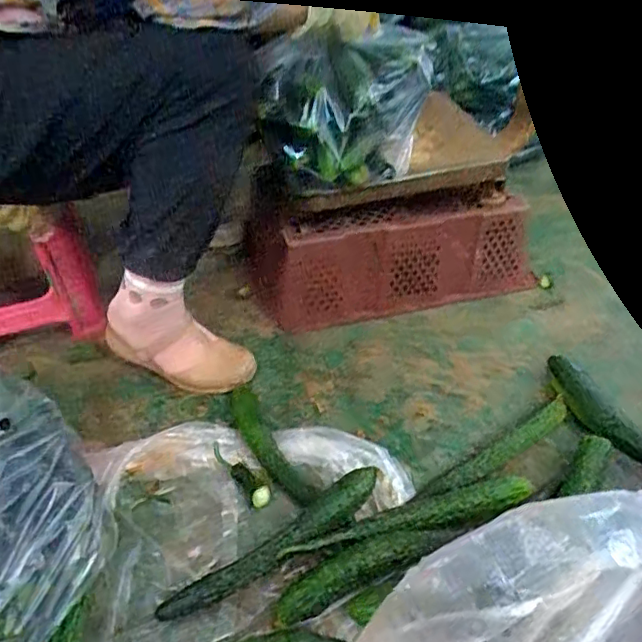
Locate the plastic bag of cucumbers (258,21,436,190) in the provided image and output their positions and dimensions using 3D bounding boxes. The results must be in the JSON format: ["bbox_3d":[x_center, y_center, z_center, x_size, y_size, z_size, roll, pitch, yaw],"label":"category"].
[{"bbox_3d":[0.030,-0.285,0.765,0.221,0.179,0.126,0,40,-1],"label":"plastic bag of cucumbers"}]

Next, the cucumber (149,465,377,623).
[{"bbox_3d":[-0.045,0.236,0.601,0.260,0.028,0.040,-29,47,-14],"label":"cucumber"}]

